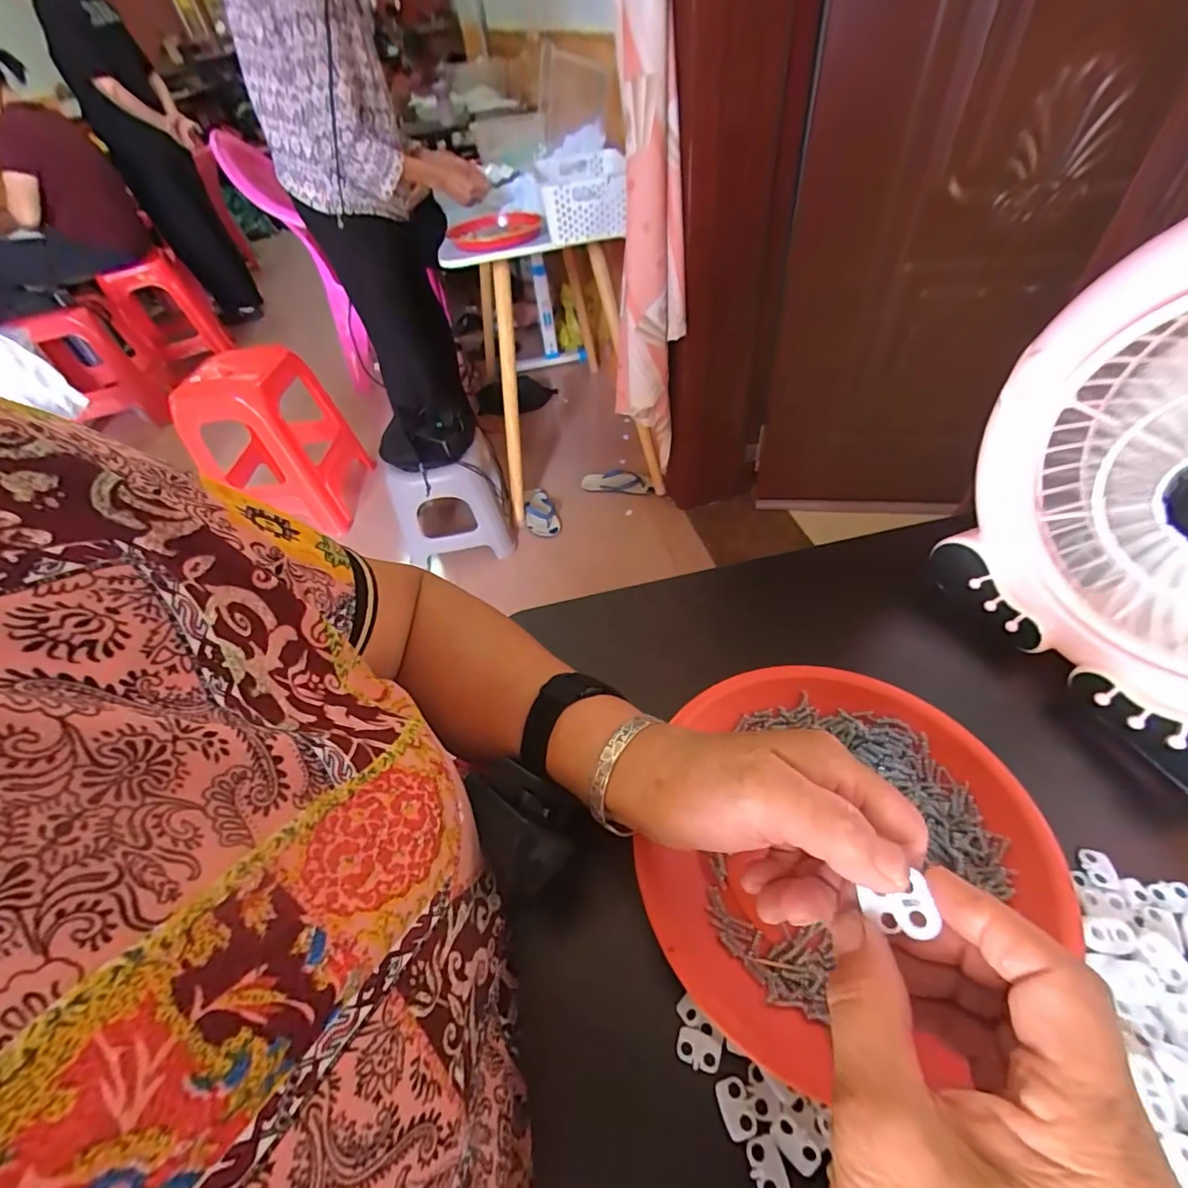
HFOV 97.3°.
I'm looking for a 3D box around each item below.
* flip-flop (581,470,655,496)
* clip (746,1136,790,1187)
[{"bbox_3d":[0.080,-0.372,1.754,0.244,0.039,0.101,4,50,9],"label":"flip-flop"},{"bbox_3d":[0.069,0.228,0.206,0.013,0.004,0.019,-12,49,-5],"label":"clip"}]

